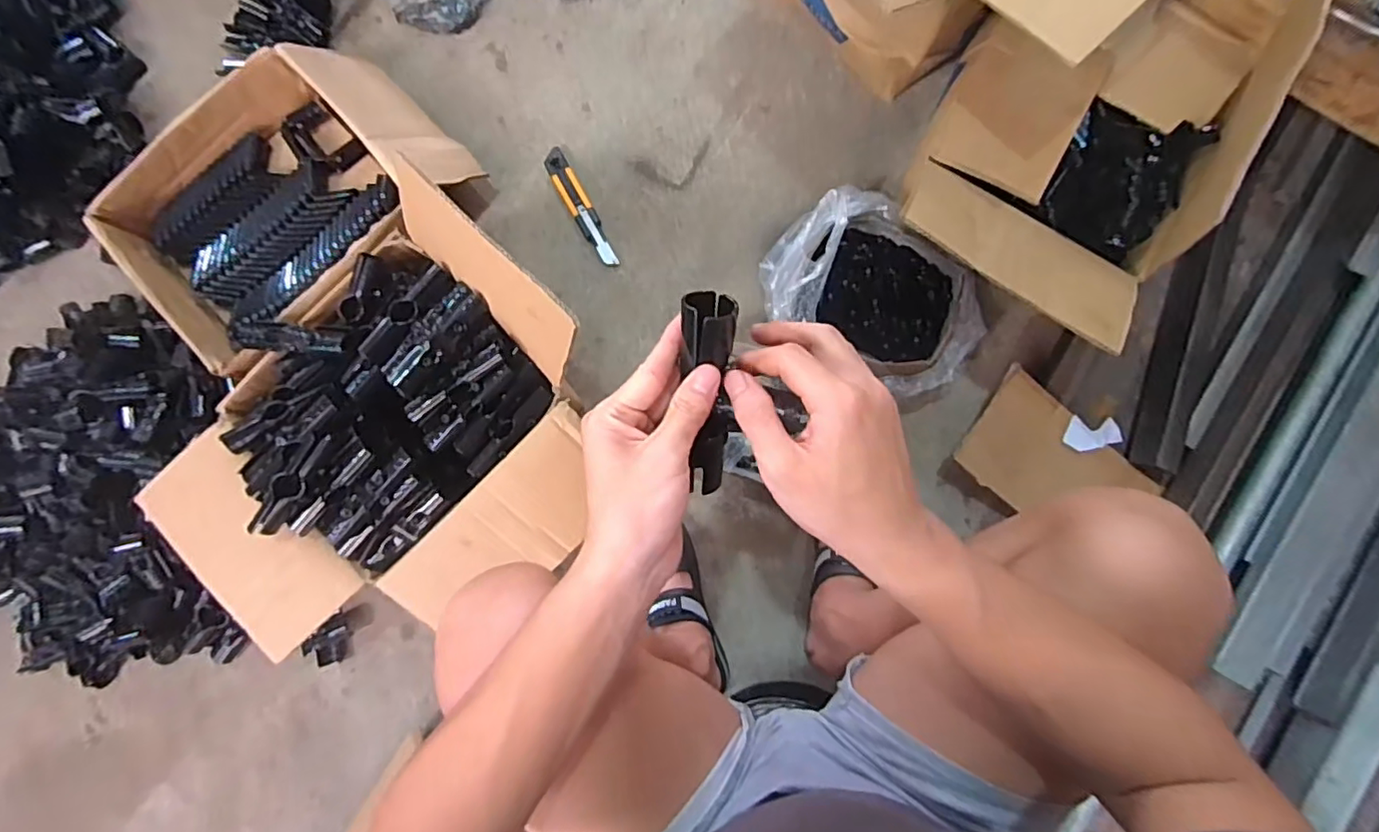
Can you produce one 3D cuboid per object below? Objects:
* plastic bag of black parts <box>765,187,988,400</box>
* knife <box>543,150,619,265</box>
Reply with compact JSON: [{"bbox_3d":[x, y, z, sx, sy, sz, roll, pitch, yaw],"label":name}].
[{"bbox_3d":[0.225,-0.147,0.763,0.274,0.129,0.199,32,88,5],"label":"plastic bag of black parts"},{"bbox_3d":[-0.151,-0.290,0.850,0.034,0.014,0.184,-30,85,0],"label":"knife"}]

